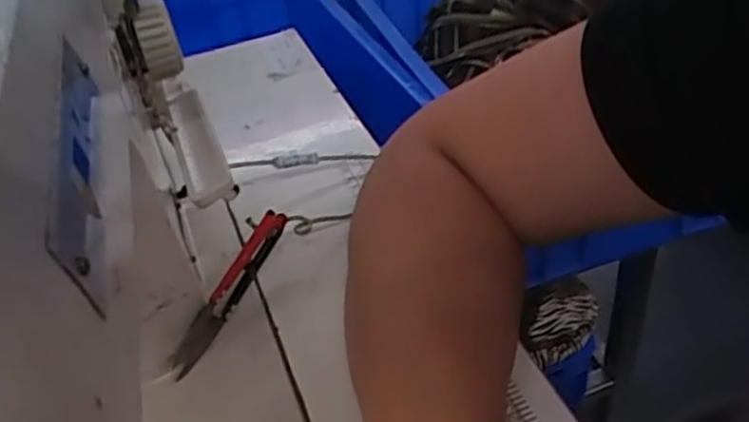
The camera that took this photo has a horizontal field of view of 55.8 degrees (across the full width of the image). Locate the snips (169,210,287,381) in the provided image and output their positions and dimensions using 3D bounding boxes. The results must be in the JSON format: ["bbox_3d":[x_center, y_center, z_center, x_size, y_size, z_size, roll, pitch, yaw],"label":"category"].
[{"bbox_3d":[-0.077,0.043,0.384,0.008,0.026,0.101,15,58,27],"label":"snips"}]

